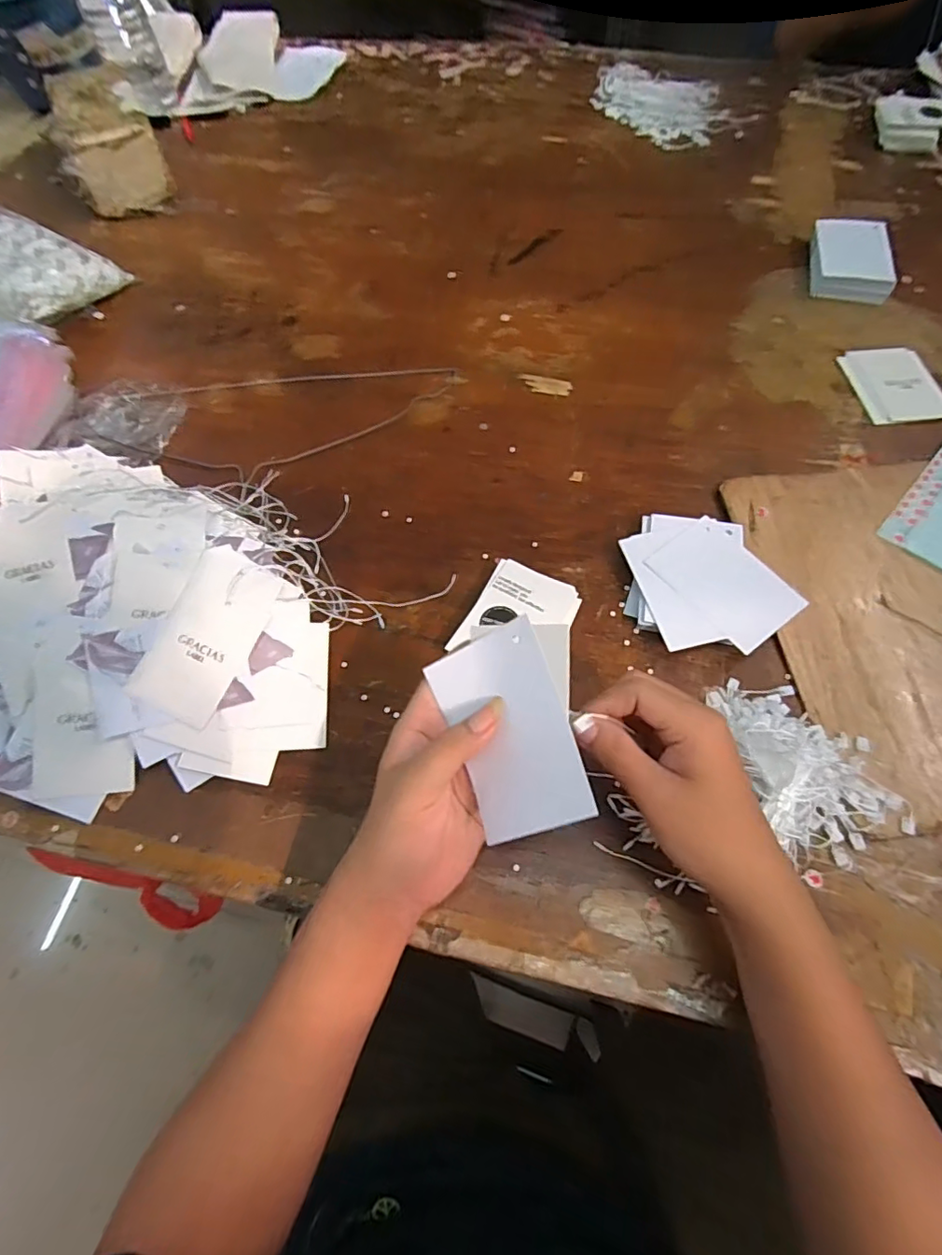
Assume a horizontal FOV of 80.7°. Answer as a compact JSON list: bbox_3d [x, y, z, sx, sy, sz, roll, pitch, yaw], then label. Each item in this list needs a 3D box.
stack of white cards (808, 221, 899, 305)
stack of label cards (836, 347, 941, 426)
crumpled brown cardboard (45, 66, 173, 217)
[{"bbox_3d":[0.404,-0.392,0.589,0.076,0.026,0.107,11,64,8],"label":"stack of white cards"},{"bbox_3d":[0.397,-0.229,0.520,0.077,0.004,0.092,-3,63,1],"label":"stack of label cards"},{"bbox_3d":[-0.462,-0.609,0.702,0.114,0.086,0.178,-29,65,-12],"label":"crumpled brown cardboard"}]

